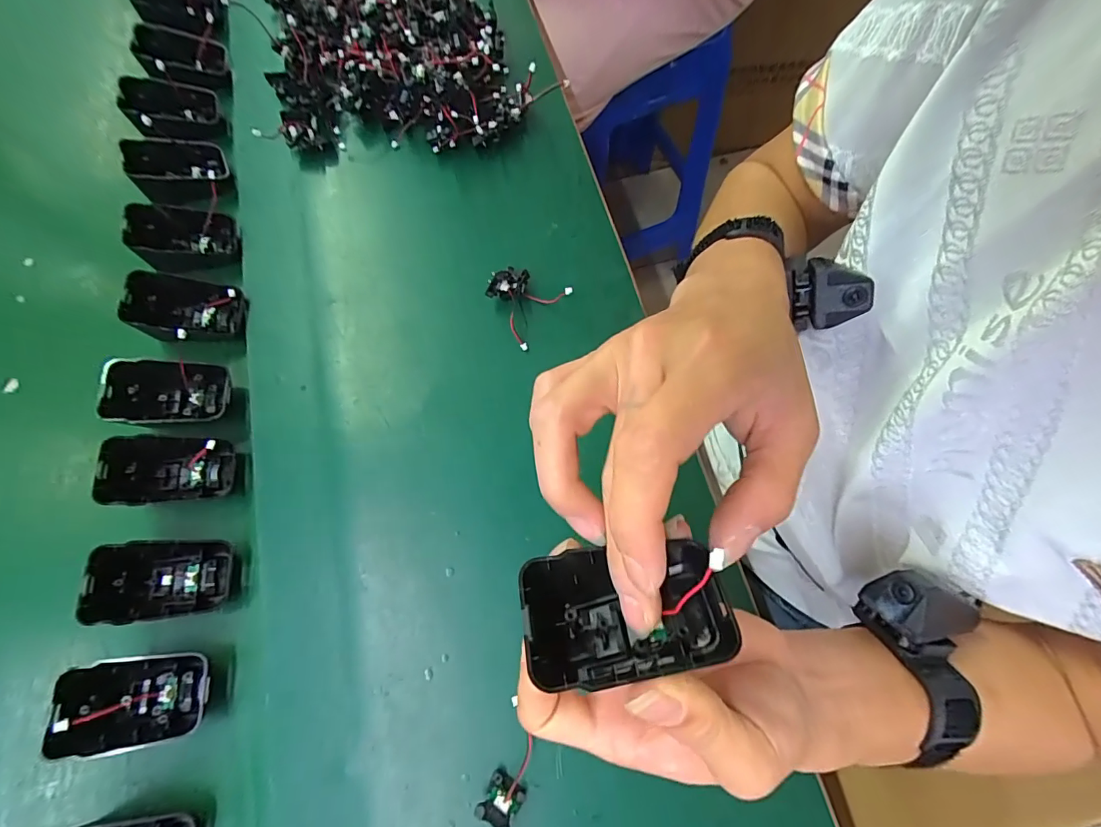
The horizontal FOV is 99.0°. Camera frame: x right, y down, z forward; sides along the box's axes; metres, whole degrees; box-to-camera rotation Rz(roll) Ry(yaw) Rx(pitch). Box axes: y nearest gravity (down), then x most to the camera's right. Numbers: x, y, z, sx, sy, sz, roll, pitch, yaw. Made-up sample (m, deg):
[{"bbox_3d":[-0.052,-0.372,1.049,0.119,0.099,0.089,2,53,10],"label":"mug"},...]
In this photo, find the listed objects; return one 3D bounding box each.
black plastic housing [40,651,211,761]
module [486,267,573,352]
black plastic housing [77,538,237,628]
[{"bbox_3d":[-0.229,0.160,0.262,0.070,0.033,0.044,8,57,-37],"label":"black plastic housing"},{"bbox_3d":[-0.021,-0.085,0.354,0.052,0.026,0.048,41,74,13],"label":"module"},{"bbox_3d":[-0.232,0.099,0.281,0.058,0.035,0.045,-7,70,-4],"label":"black plastic housing"}]

